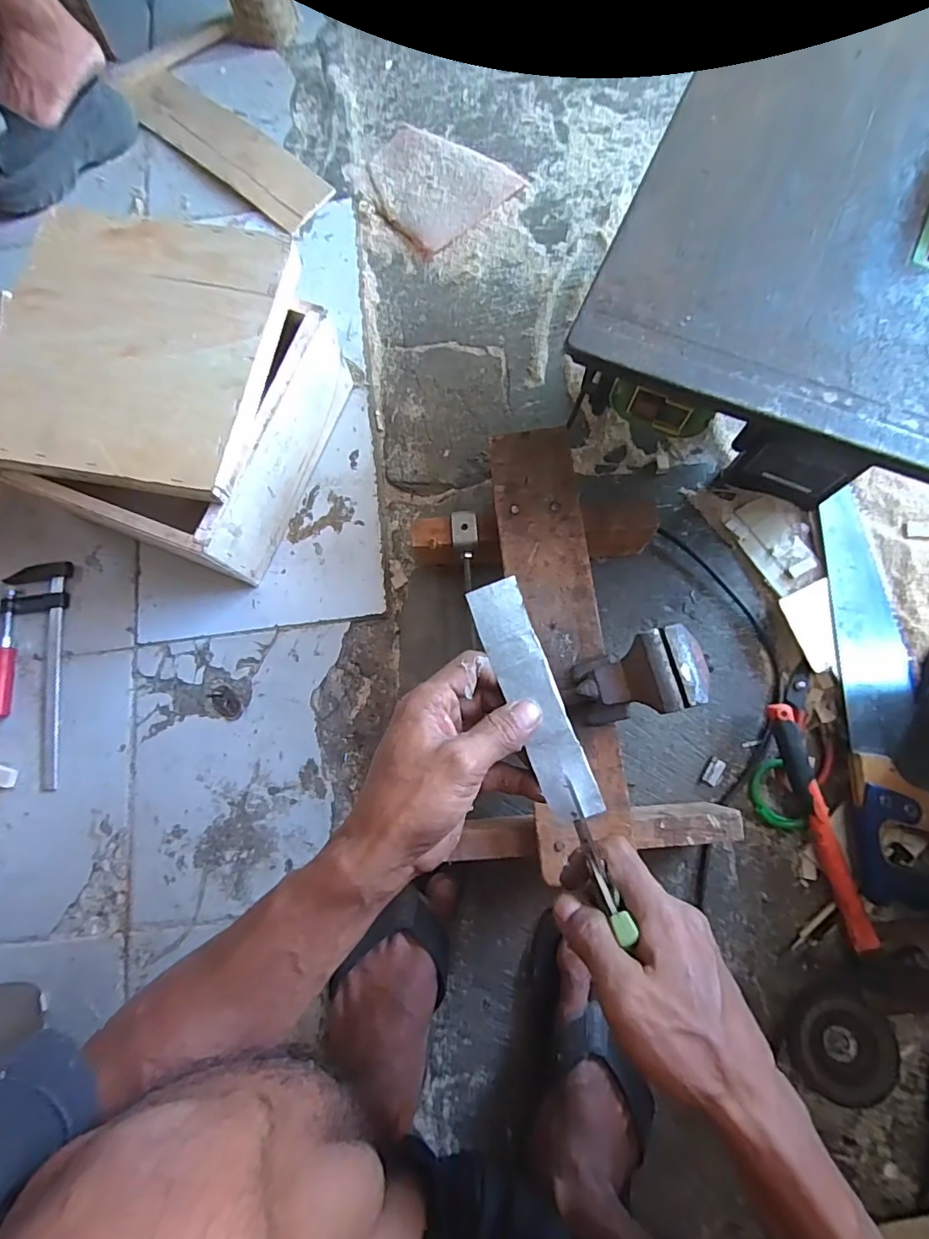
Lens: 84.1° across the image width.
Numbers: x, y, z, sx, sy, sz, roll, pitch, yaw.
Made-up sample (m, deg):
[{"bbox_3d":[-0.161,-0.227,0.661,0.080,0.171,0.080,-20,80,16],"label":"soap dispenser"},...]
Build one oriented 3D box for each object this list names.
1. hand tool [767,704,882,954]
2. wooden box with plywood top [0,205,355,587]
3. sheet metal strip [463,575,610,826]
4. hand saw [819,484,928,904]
[{"bbox_3d":[0.342,0.195,0.494,0.020,0.036,0.232,-16,78,-3],"label":"hand tool"},{"bbox_3d":[-0.319,-0.246,0.564,0.290,0.166,0.315,21,79,5],"label":"wooden box with plywood top"},{"bbox_3d":[0.042,0.048,0.313,0.032,0.004,0.147,-21,84,3],"label":"sheet metal strip"},{"bbox_3d":[0.427,0.062,0.518,0.096,0.030,0.393,2,78,1],"label":"hand saw"}]

